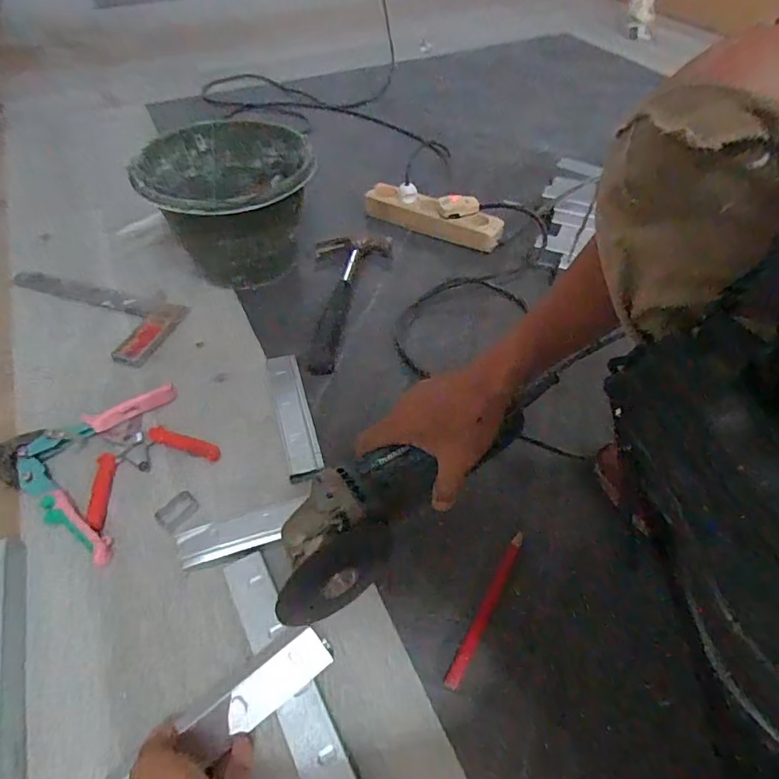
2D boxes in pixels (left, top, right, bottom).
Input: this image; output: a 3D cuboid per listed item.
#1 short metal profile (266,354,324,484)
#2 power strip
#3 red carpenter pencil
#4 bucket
[{"bbox_3d":[-0.114,0.028,0.606,0.038,0.017,0.176,-12,52,-12],"label":"short metal profile"},{"bbox_3d":[0.072,-0.303,0.870,0.248,0.050,0.067,22,53,15],"label":"power strip"},{"bbox_3d":[0.094,0.204,0.479,0.013,0.012,0.160,27,54,18],"label":"red carpenter pencil"},{"bbox_3d":[-0.225,-0.260,0.748,0.221,0.167,0.213,1,51,-1],"label":"bucket"}]

